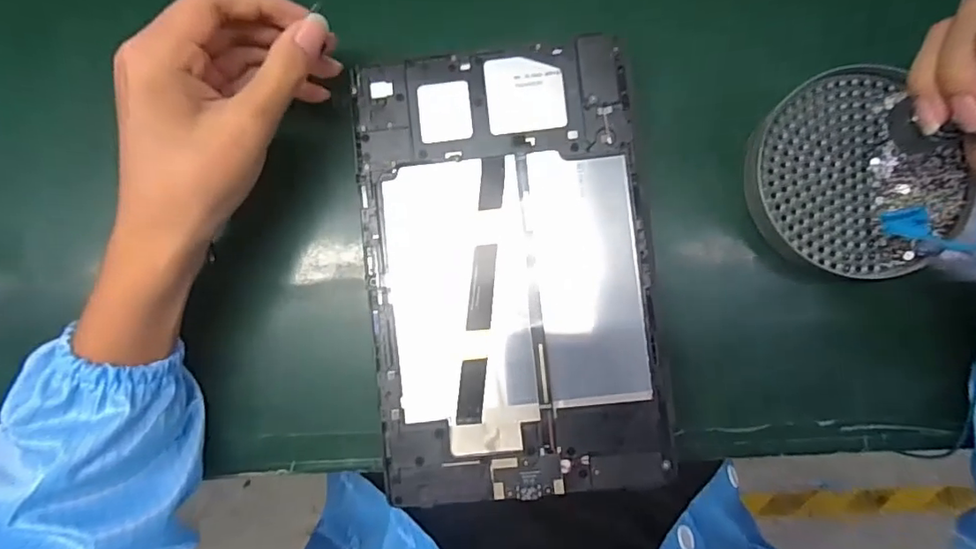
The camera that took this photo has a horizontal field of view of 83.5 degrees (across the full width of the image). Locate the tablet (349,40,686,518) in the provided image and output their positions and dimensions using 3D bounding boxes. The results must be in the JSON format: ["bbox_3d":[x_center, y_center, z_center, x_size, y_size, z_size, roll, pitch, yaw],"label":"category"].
[{"bbox_3d":[0.011,-0.002,0.294,0.148,0.006,0.234,-6,87,3],"label":"tablet"}]

